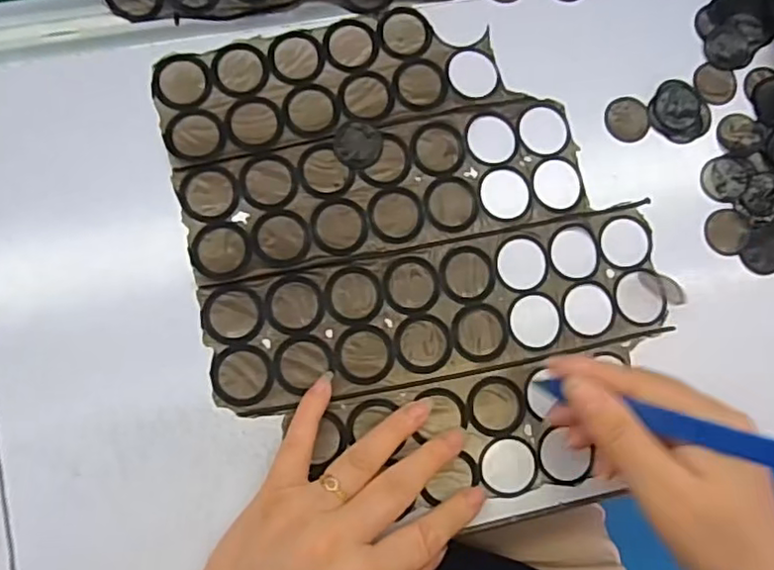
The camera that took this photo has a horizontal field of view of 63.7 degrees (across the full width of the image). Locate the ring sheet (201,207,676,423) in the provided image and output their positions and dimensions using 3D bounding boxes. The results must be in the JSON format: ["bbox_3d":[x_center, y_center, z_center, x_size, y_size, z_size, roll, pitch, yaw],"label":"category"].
[{"bbox_3d":[0.031,0.013,0.351,0.256,0.004,0.073,-11,85,-7],"label":"ring sheet"}]

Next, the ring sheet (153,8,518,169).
[{"bbox_3d":[-0.032,-0.119,0.363,0.193,0.004,0.066,-15,86,-7],"label":"ring sheet"}]

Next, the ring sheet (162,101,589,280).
[{"bbox_3d":[0.001,-0.056,0.357,0.227,0.004,0.069,-12,85,-7],"label":"ring sheet"}]

